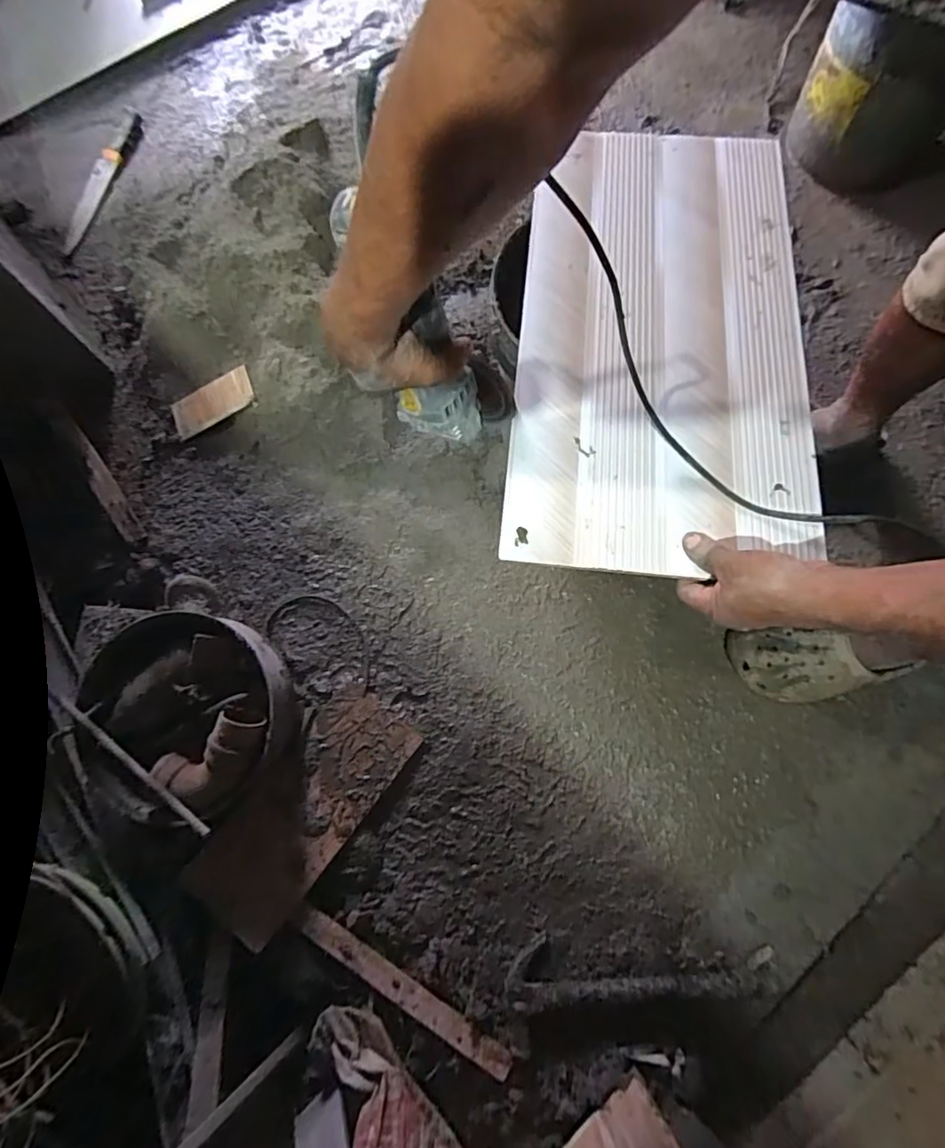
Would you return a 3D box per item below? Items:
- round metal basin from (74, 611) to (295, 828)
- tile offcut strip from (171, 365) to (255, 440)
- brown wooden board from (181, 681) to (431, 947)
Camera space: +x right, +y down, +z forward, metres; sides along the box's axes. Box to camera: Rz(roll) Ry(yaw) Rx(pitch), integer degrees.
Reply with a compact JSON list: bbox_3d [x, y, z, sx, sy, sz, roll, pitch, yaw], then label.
[{"bbox_3d":[-0.398,0.198,0.783,0.287,0.142,0.262,-38,75,-9],"label":"round metal basin"},{"bbox_3d":[-0.460,-0.304,0.982,0.167,0.010,0.073,-21,87,18],"label":"tile offcut strip"},{"bbox_3d":[-0.239,0.322,0.790,0.162,0.012,0.337,36,72,11],"label":"brown wooden board"}]

